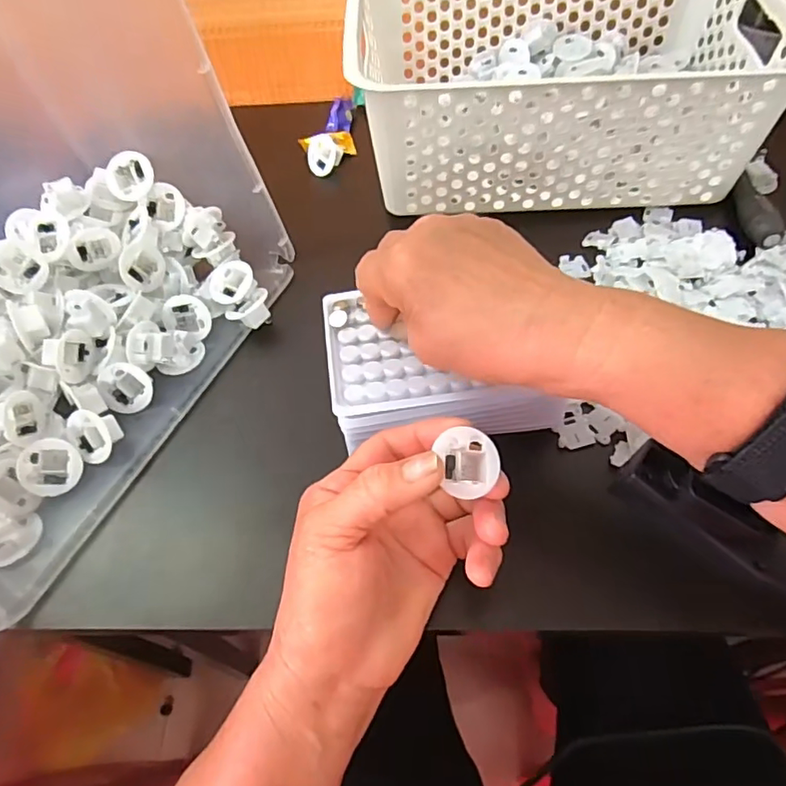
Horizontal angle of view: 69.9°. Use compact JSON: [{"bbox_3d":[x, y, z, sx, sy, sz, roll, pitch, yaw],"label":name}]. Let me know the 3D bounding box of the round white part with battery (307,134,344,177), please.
[{"bbox_3d":[-0.060,-0.213,0.506,0.018,0.033,0.033,-18,72,-54],"label":"round white part with battery"}]

